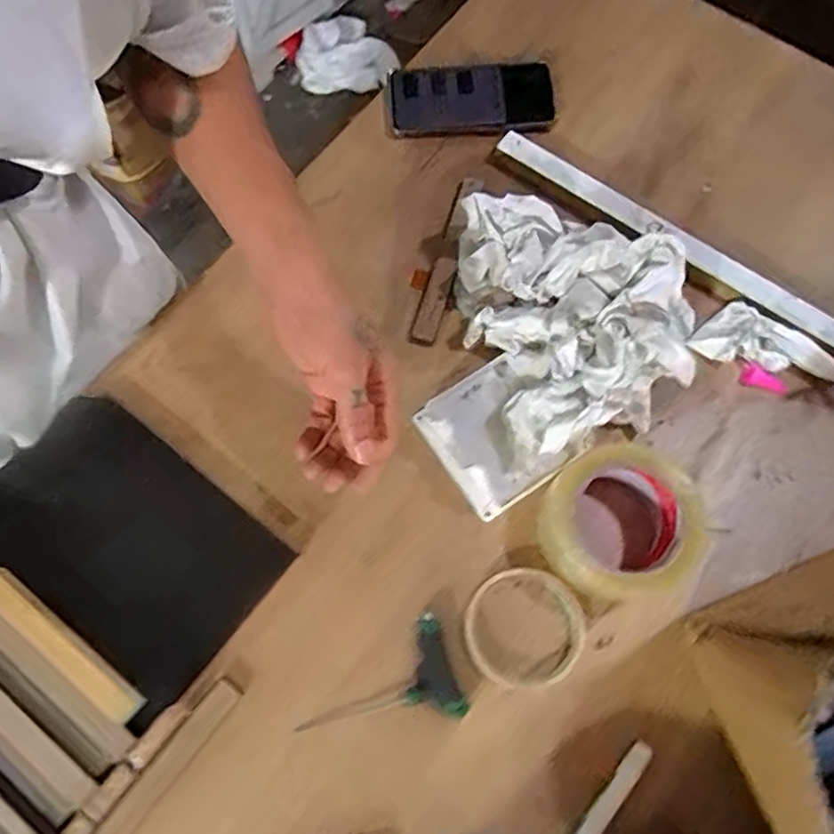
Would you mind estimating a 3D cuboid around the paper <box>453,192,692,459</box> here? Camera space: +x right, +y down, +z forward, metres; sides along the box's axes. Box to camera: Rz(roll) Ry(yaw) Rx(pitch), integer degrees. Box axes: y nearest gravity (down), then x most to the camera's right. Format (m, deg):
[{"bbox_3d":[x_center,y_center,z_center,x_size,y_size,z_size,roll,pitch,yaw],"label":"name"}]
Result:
[{"bbox_3d":[0.123,-0.097,0.486,0.155,0.098,0.221,-18,73,-6],"label":"paper"}]

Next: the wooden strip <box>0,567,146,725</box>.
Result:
[{"bbox_3d":[-0.261,0.163,0.431,0.151,0.014,0.022,37,76,11],"label":"wooden strip"}]

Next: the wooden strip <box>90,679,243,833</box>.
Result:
[{"bbox_3d":[-0.205,0.279,0.405,0.020,0.026,0.219,37,76,11],"label":"wooden strip"}]

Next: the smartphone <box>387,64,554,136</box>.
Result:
[{"bbox_3d":[0.055,-0.317,0.597,0.164,0.015,0.083,-6,72,-2],"label":"smartphone"}]

